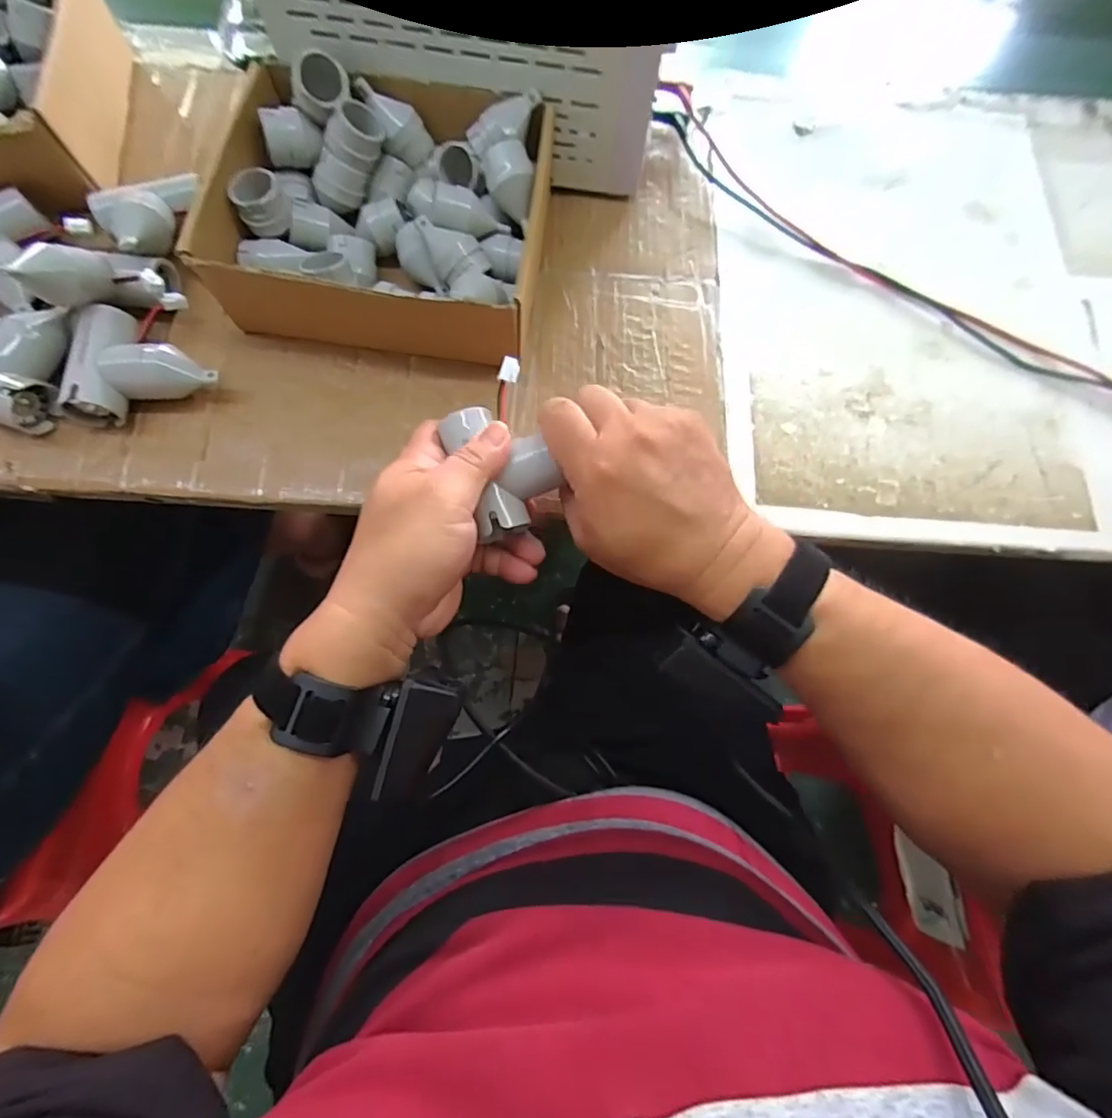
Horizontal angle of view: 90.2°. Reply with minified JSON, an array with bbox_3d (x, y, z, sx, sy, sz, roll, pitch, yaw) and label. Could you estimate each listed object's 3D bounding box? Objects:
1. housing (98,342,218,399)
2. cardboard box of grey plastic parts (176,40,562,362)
[{"bbox_3d":[-0.262,-0.122,0.370,0.060,0.034,0.029,-6,74,-4],"label":"housing"},{"bbox_3d":[-0.117,-0.234,0.390,0.213,0.075,0.185,8,73,0],"label":"cardboard box of grey plastic parts"}]

